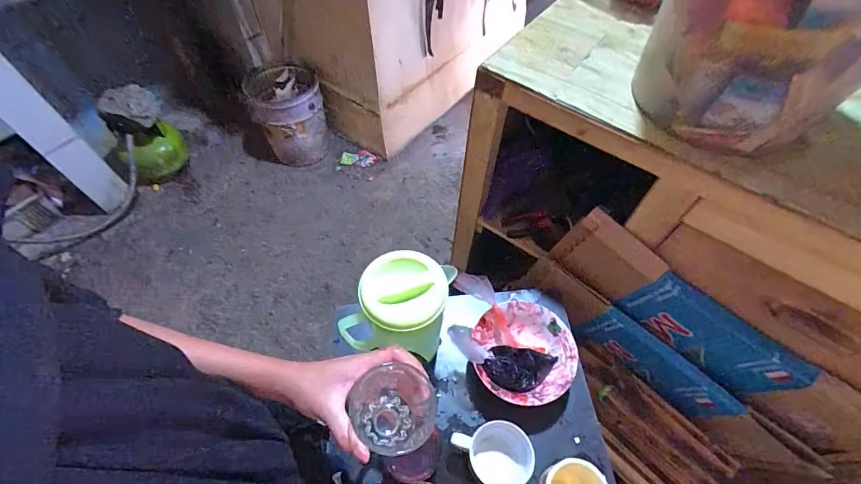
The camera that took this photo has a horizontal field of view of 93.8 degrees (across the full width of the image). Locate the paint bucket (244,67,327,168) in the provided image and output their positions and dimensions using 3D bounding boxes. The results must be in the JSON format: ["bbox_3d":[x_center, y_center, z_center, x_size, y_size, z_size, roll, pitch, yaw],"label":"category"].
[{"bbox_3d":[-0.563,-0.500,1.633,0.267,0.369,0.272,0,58,0],"label":"paint bucket"}]

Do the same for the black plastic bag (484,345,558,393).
[{"bbox_3d":[0.133,0.186,0.593,0.103,0.035,0.063,8,58,5],"label":"black plastic bag"}]

